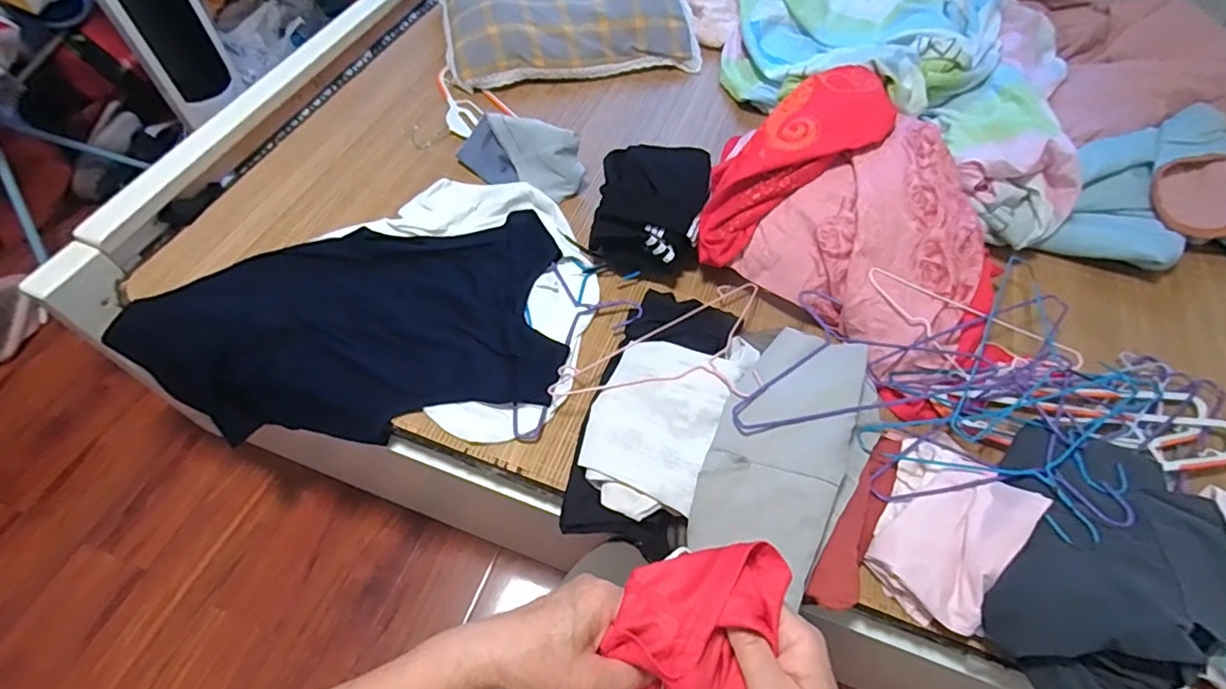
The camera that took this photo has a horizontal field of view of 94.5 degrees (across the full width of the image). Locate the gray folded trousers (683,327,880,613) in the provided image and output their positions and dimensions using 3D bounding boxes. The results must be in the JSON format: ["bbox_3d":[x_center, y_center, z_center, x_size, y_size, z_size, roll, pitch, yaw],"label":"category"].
[{"bbox_3d":[0.216,0.118,0.676,0.168,0.055,0.322,30,61,16],"label":"gray folded trousers"}]

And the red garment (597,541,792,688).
[{"bbox_3d":[0.046,0.229,0.390,0.139,0.169,0.163,24,59,13],"label":"red garment"}]

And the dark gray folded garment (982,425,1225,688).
[{"bbox_3d":[0.572,0.229,0.638,0.237,0.097,0.369,35,62,19],"label":"dark gray folded garment"}]

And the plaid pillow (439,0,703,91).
[{"bbox_3d":[-0.097,-0.720,1.244,0.528,0.093,0.323,-10,58,-9],"label":"plaid pillow"}]

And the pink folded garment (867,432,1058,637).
[{"bbox_3d":[0.403,0.207,0.678,0.140,0.083,0.219,32,61,17],"label":"pink folded garment"}]

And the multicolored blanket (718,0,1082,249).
[{"bbox_3d":[0.588,-0.604,1.162,0.842,0.151,0.659,39,63,20],"label":"multicolored blanket"}]

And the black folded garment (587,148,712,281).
[{"bbox_3d":[0.064,-0.223,0.933,0.168,0.097,0.233,9,57,4],"label":"black folded garment"}]

